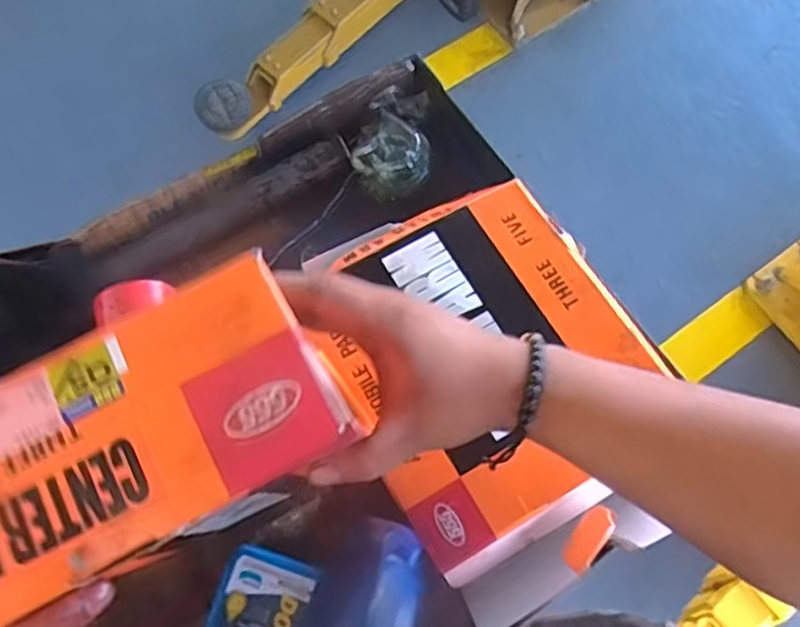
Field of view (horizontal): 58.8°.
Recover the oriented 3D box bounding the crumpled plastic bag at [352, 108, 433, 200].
[{"bbox_3d":[-0.010,-0.146,0.667,0.068,0.034,0.071,-42,76,-15],"label":"crumpled plastic bag"}]

